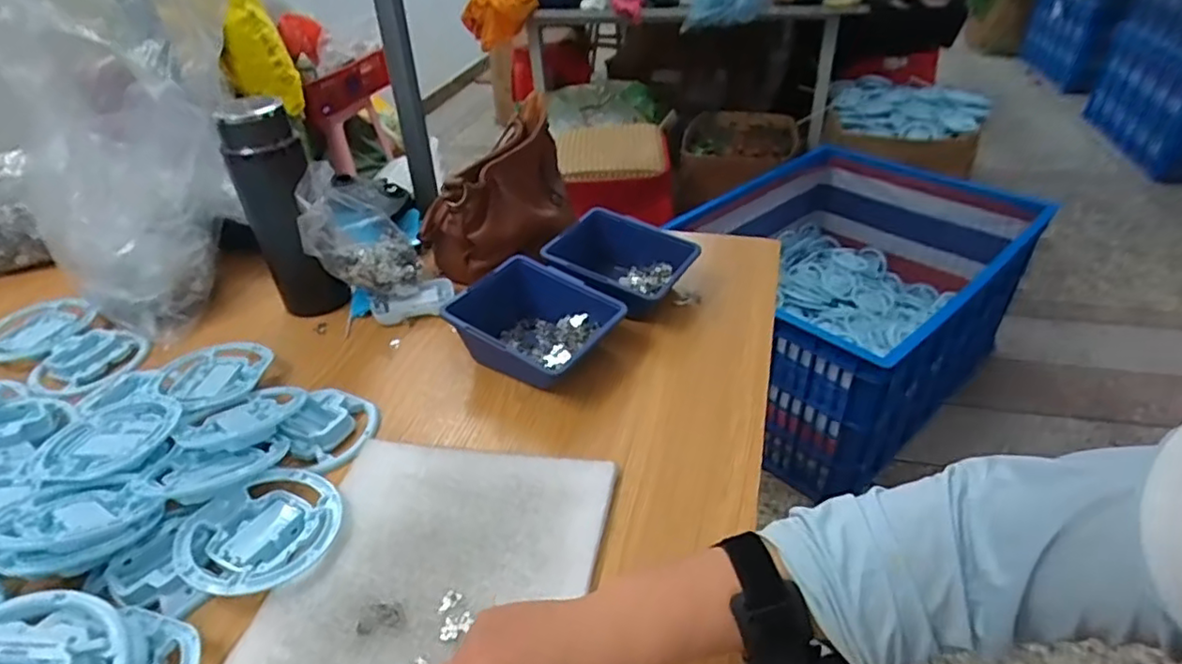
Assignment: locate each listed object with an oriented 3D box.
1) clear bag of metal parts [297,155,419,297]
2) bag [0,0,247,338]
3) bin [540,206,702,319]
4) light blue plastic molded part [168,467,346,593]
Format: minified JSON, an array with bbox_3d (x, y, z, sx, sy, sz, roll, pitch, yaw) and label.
[{"bbox_3d":[-0.247,-0.113,0.681,0.102,0.128,0.107,-13,37,-13],"label":"clear bag of metal parts"},{"bbox_3d":[-0.479,-0.210,0.665,0.144,0.323,0.224,16,40,25],"label":"bag"},{"bbox_3d":[0.027,-0.064,0.685,0.142,0.072,0.129,16,40,24],"label":"bin"},{"bbox_3d":[-0.232,0.144,0.452,0.106,0.022,0.094,-31,44,-33],"label":"light blue plastic molded part"}]

